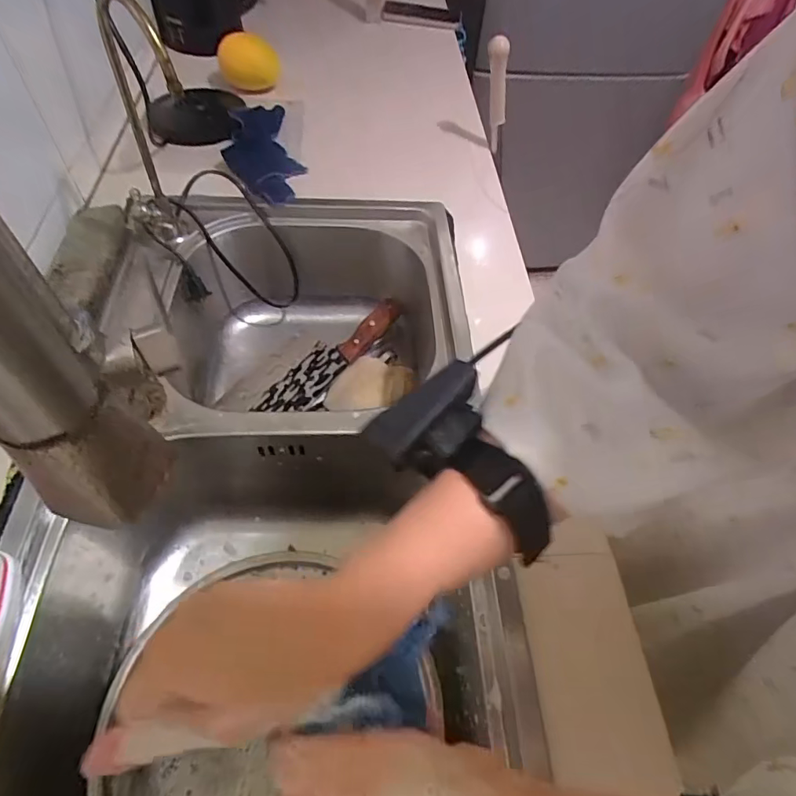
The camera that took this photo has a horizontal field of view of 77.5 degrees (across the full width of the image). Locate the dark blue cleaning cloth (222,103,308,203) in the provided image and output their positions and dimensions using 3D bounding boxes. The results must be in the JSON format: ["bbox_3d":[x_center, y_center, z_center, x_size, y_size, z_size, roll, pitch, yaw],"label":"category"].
[{"bbox_3d":[-0.186,-0.338,0.676,0.096,0.022,0.213,-14,57,-14],"label":"dark blue cleaning cloth"}]

